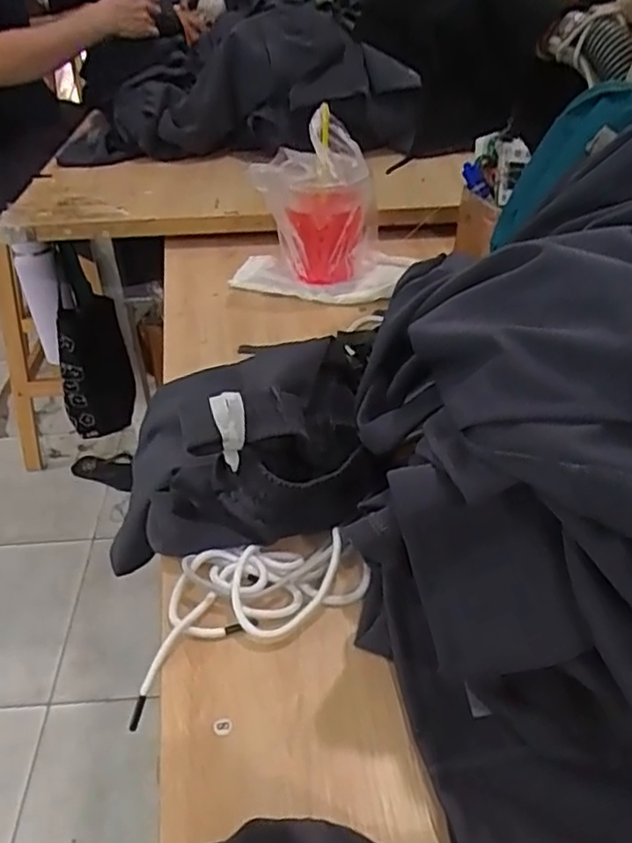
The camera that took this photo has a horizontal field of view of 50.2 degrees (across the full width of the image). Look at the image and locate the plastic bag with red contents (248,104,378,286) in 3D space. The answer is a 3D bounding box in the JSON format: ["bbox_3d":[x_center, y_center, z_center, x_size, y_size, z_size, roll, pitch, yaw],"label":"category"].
[{"bbox_3d":[0.006,-0.282,0.866,0.134,0.180,0.130,6,39,12],"label":"plastic bag with red contents"}]

